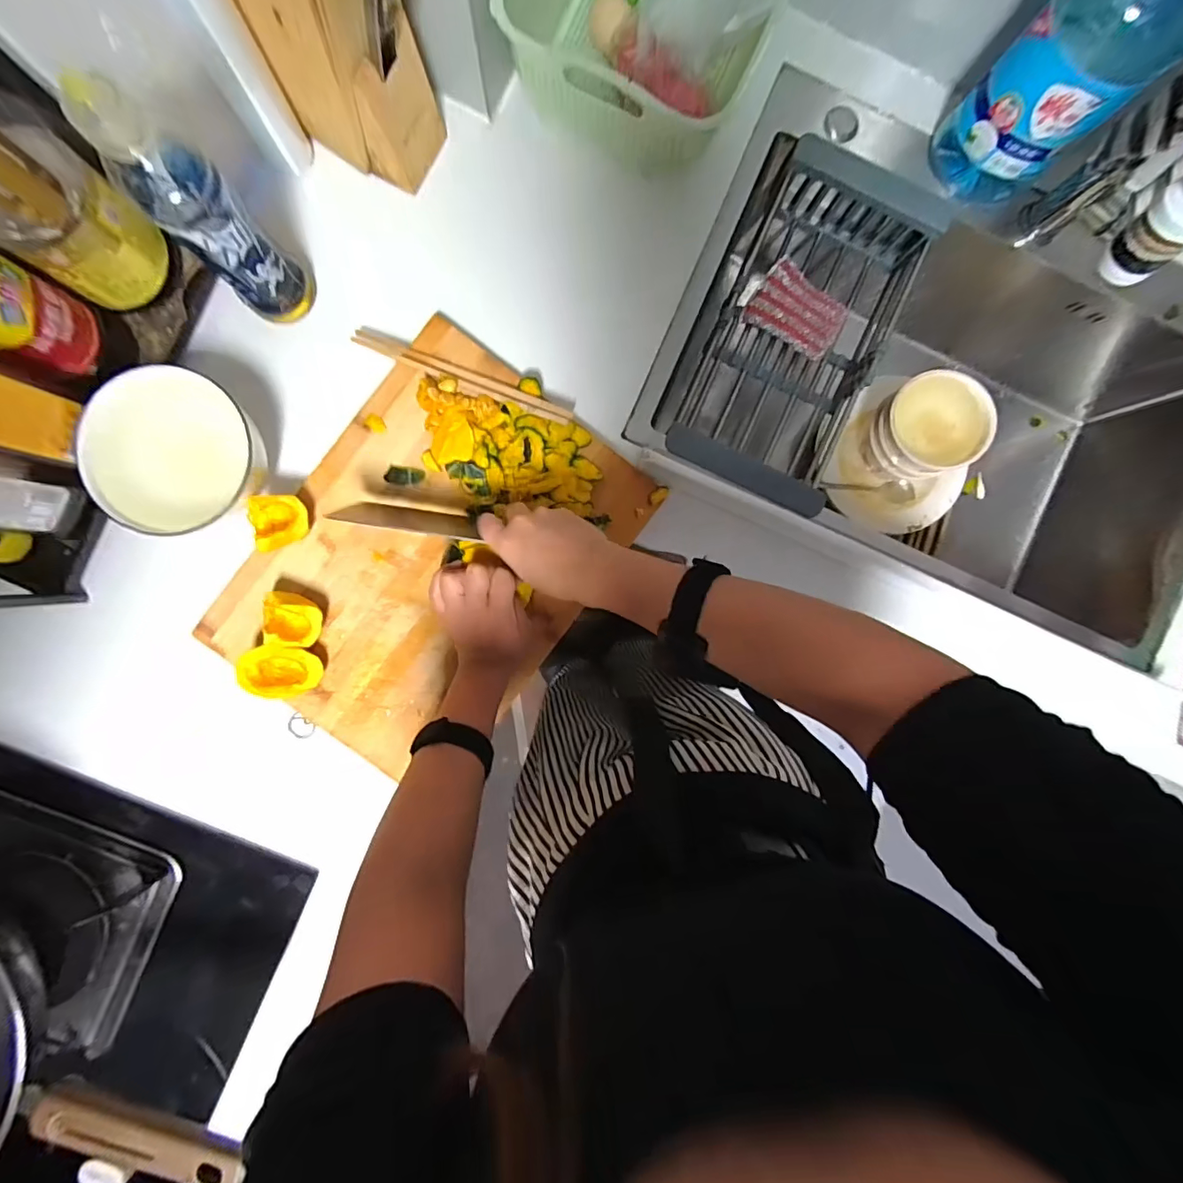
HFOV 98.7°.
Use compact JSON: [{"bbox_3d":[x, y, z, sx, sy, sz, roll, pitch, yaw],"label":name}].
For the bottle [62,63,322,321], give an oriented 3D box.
[{"bbox_3d":[-0.313,-0.304,0.415,0.057,0.212,0.058,43,89,-3],"label":"bottle"}]

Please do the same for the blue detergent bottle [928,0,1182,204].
[{"bbox_3d":[0.419,-0.457,0.433,0.106,0.267,0.064,37,89,-3],"label":"blue detergent bottle"}]

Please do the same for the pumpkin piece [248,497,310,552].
[{"bbox_3d":[-0.309,-0.067,0.506,0.054,0.036,0.053,-3,91,-3],"label":"pumpkin piece"}]

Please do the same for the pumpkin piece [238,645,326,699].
[{"bbox_3d":[-0.306,0.078,0.509,0.066,0.040,0.052,-12,92,-2],"label":"pumpkin piece"}]

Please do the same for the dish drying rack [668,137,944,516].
[{"bbox_3d":[0.242,-0.295,0.621,0.181,0.118,0.378,24,90,-3],"label":"dish drying rack"}]

